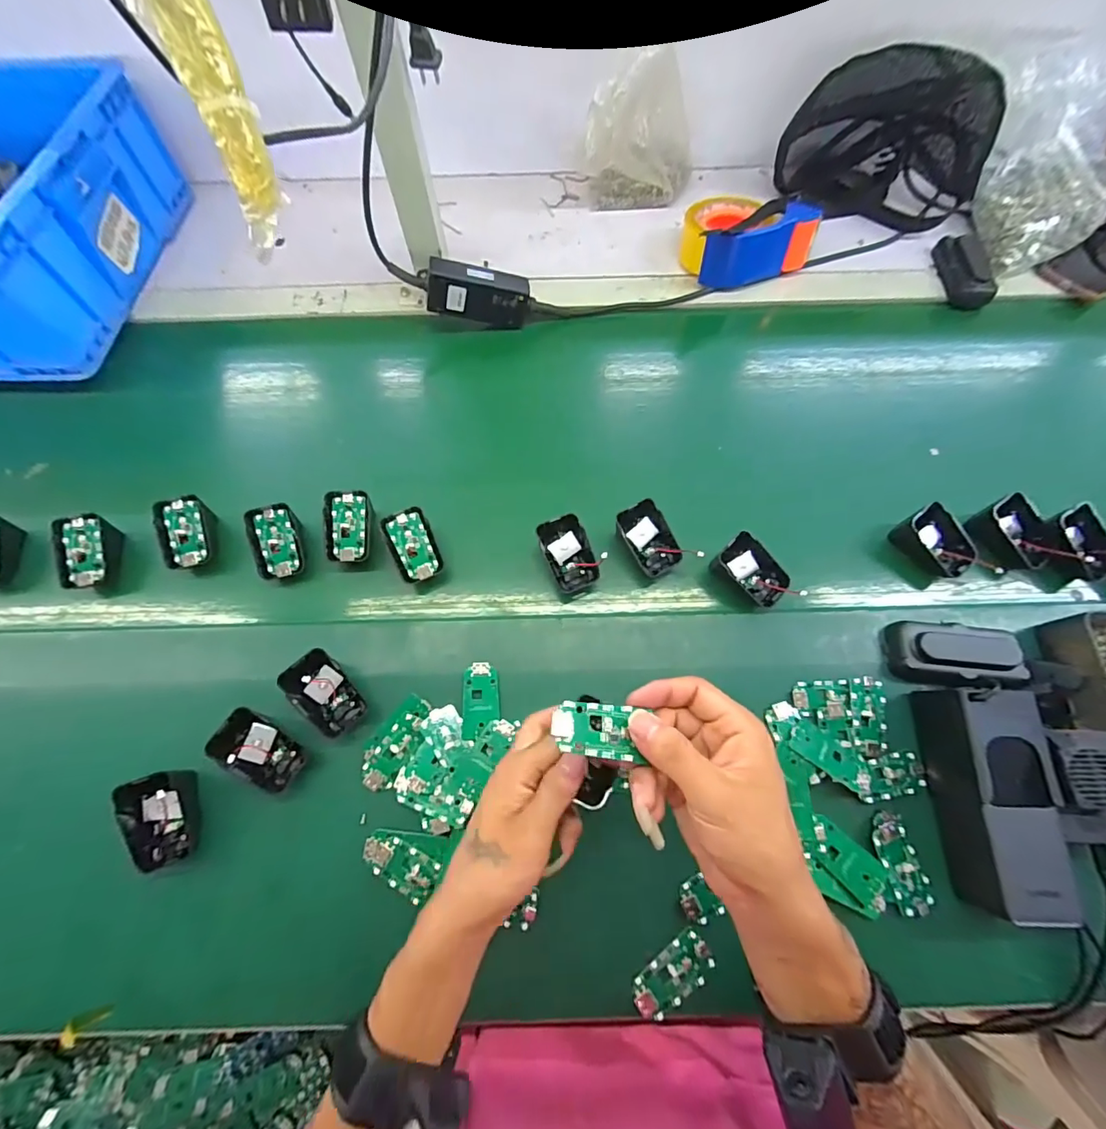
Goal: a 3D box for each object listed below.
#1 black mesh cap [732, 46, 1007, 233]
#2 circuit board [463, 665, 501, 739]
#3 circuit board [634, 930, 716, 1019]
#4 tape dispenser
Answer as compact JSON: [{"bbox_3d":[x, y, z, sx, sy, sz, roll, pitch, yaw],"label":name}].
[{"bbox_3d":[0.437,-0.550,0.613,0.229,0.158,0.148,31,69,13],"label":"black mesh cap"},{"bbox_3d":[-0.062,0.115,0.411,0.030,0.006,0.061,-2,65,-1],"label":"circuit board"},{"bbox_3d":[0.089,0.302,0.352,0.064,0.004,0.030,-33,69,-14],"label":"circuit board"},{"bbox_3d":[0.239,-0.411,0.600,0.146,0.066,0.103,-5,65,-3],"label":"tape dispenser"}]

